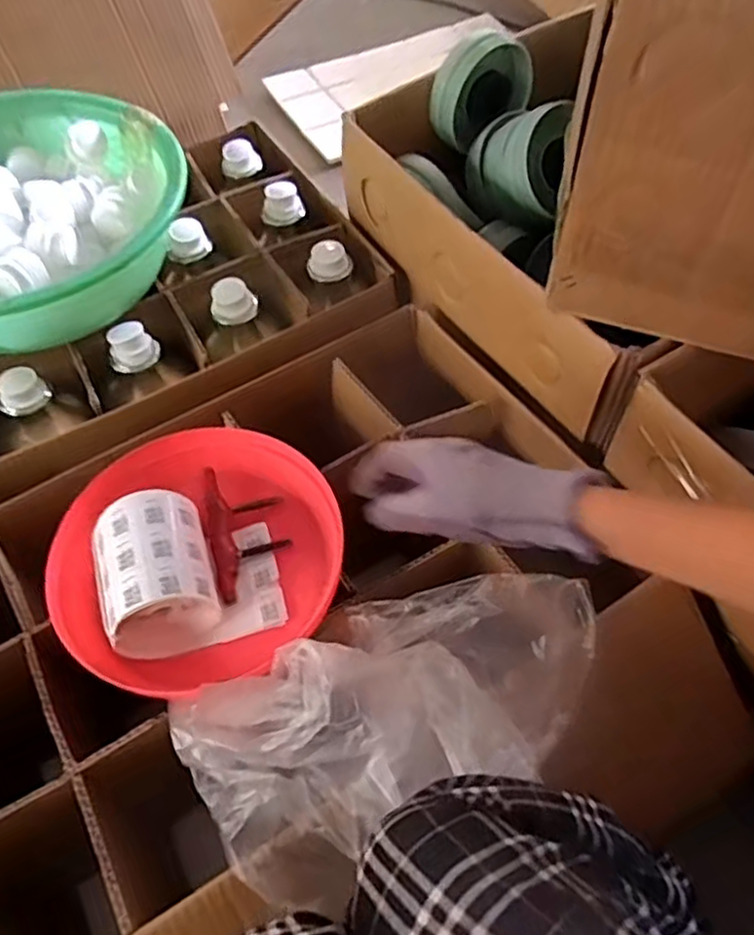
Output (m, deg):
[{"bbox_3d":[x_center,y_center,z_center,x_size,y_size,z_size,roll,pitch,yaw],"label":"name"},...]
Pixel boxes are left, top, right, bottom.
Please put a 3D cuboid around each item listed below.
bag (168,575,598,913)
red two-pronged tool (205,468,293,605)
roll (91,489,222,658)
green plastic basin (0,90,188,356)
[{"bbox_3d":[0.020,0.159,0.484,0.315,0.080,0.172,-33,62,-17],"label":"bag"},{"bbox_3d":[-0.112,0.051,0.585,0.065,0.022,0.113,-13,58,-6],"label":"red two-pronged tool"},{"bbox_3d":[-0.173,0.081,0.537,0.082,0.073,0.119,-20,59,-10],"label":"roll"},{"bbox_3d":[-0.384,-0.267,0.727,0.364,0.096,0.343,-1,58,2],"label":"green plastic basin"}]

